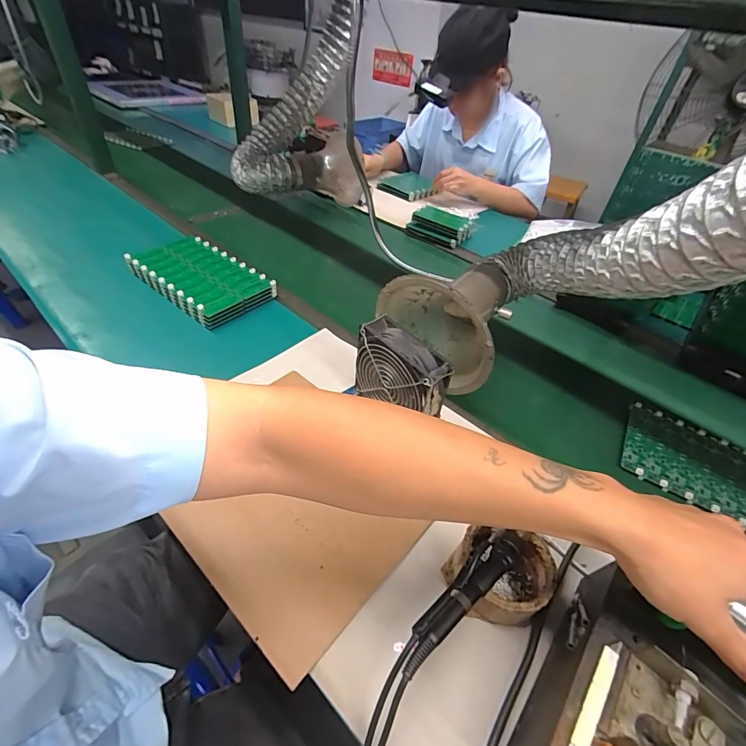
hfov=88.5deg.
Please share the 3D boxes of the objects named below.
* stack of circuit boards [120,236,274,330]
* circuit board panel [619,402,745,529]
[{"bbox_3d":[-0.314,-0.173,0.698,0.257,0.036,0.146,32,50,24],"label":"stack of circuit boards"},{"bbox_3d":[0.452,0.132,0.487,0.239,0.007,0.140,26,48,20],"label":"circuit board panel"}]

